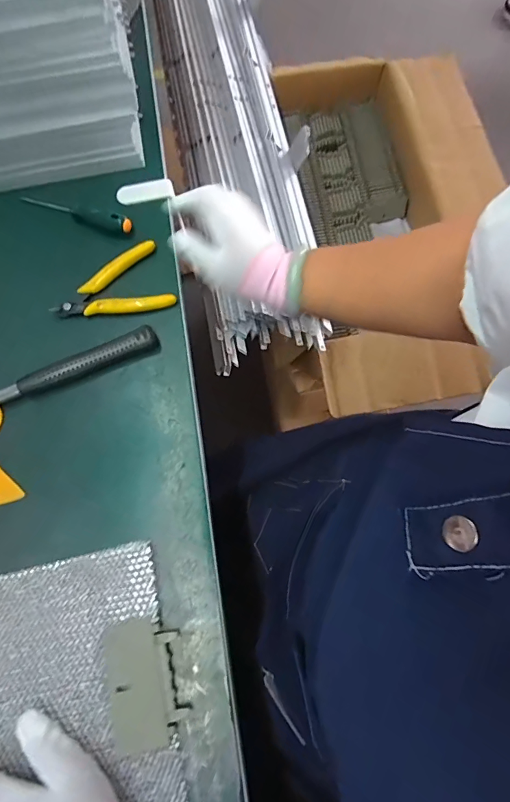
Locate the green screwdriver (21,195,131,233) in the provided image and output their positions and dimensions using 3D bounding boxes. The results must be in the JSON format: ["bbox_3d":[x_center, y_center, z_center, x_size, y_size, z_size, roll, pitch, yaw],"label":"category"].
[{"bbox_3d":[-0.198,-0.209,0.455,0.141,0.017,0.016,21,74,8],"label":"green screwdriver"}]

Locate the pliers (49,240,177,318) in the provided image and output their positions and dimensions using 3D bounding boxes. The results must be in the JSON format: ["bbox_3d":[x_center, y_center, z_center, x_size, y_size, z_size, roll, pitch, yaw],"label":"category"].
[{"bbox_3d":[-0.148,-0.114,0.427,0.114,0.013,0.079,-22,73,-5],"label":"pliers"}]

